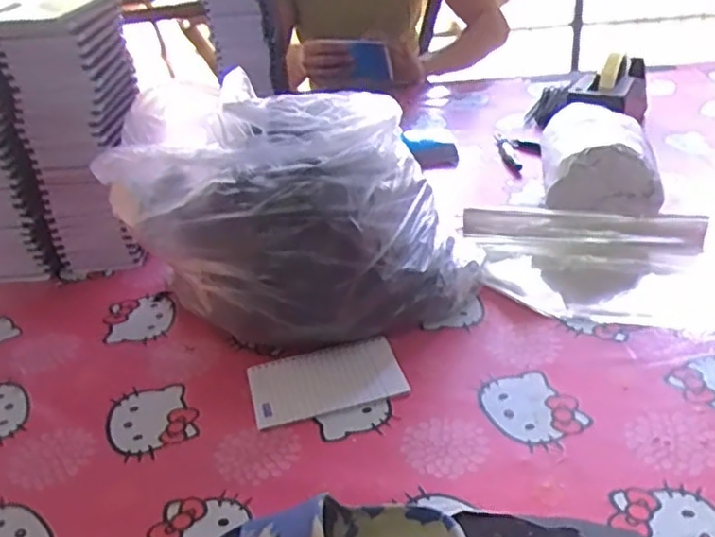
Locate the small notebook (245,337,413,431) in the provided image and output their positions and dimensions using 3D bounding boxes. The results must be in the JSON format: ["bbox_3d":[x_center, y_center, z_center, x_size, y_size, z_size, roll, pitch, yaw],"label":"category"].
[{"bbox_3d":[-0.028,0.098,0.598,0.131,0.008,0.082,-10,32,-8],"label":"small notebook"}]

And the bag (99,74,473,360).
[{"bbox_3d":[-0.078,-0.056,0.656,0.339,0.213,0.198,14,37,28],"label":"bag"}]

